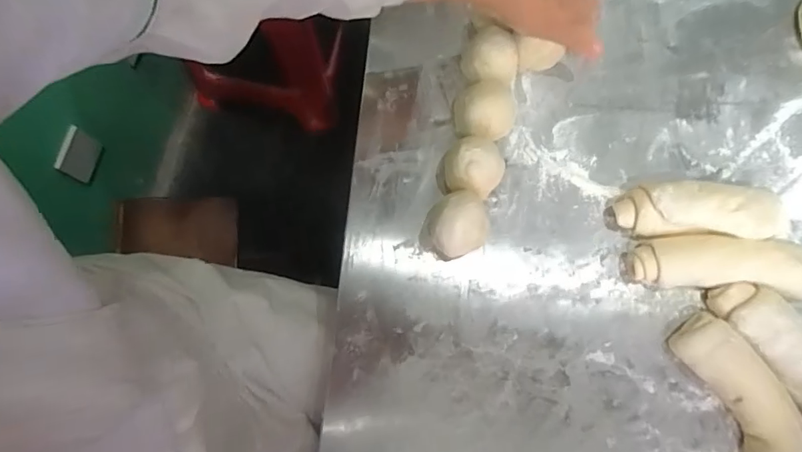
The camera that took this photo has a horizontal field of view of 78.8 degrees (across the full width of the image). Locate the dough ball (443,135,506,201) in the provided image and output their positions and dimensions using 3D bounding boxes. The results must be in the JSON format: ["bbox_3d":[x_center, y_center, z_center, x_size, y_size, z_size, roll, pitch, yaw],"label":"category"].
[{"bbox_3d":[0.067,-0.052,0.455,0.051,0.056,0.048,0,78,-1],"label":"dough ball"}]

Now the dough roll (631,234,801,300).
[{"bbox_3d":[0.303,0.036,0.451,0.175,0.035,0.049,6,78,0],"label":"dough roll"}]

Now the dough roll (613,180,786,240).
[{"bbox_3d":[0.275,-0.014,0.455,0.143,0.048,0.049,3,78,0],"label":"dough roll"}]

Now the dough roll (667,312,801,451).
[{"bbox_3d":[0.299,0.152,0.426,0.051,0.039,0.154,-28,80,-6],"label":"dough roll"}]

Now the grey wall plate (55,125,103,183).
[{"bbox_3d":[-0.623,-0.136,0.948,0.009,0.111,0.088,12,78,2],"label":"grey wall plate"}]

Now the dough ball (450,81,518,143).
[{"bbox_3d":[0.080,-0.108,0.469,0.058,0.053,0.055,0,78,-1],"label":"dough ball"}]

